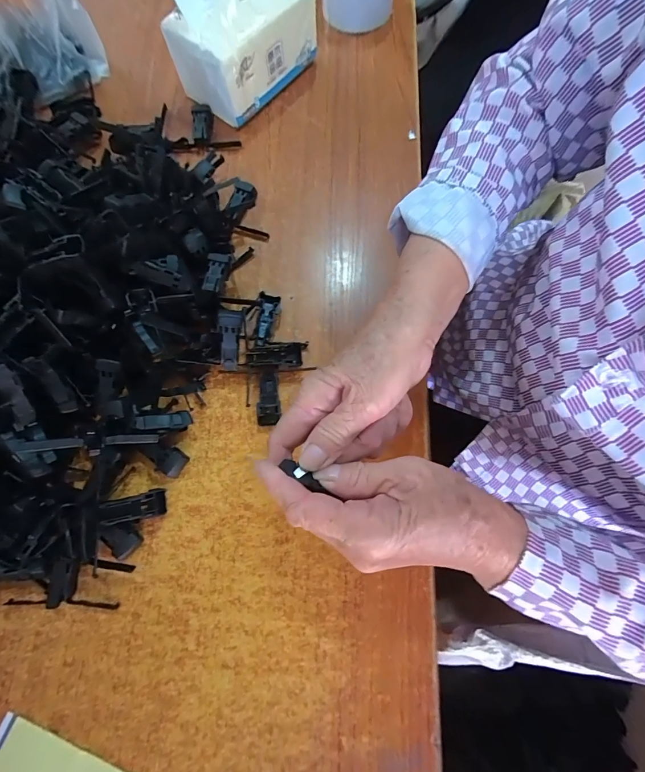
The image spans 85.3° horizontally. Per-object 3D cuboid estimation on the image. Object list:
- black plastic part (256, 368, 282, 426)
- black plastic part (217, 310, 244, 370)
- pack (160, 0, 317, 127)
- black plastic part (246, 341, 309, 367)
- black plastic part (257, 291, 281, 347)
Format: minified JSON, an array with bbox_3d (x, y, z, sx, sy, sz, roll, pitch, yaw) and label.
[{"bbox_3d":[-0.047,0.010,0.306,0.019,0.015,0.048,-4,75,-2],"label":"black plastic part"},{"bbox_3d":[-0.077,-0.038,0.293,0.018,0.007,0.050,5,109,0],"label":"black plastic part"},{"bbox_3d":[-0.085,-0.379,0.348,0.100,0.134,0.135,38,77,9],"label":"pack"},{"bbox_3d":[-0.040,-0.028,0.314,0.054,0.015,0.024,-6,75,-3],"label":"black plastic part"},{"bbox_3d":[-0.051,-0.063,0.323,0.018,0.016,0.052,9,75,1],"label":"black plastic part"}]

